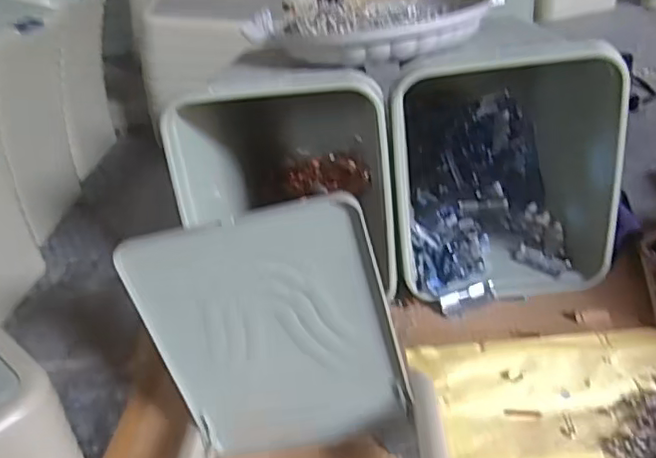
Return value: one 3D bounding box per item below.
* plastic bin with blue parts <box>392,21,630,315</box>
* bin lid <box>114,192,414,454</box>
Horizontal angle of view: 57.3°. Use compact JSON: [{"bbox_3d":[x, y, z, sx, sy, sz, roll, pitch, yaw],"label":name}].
[{"bbox_3d":[0.173,-0.121,0.730,0.218,0.240,0.371,-7,32,2],"label":"plastic bin with blue parts"},{"bbox_3d":[-0.037,0.085,0.451,0.172,0.211,0.034,-14,22,6],"label":"bin lid"}]

